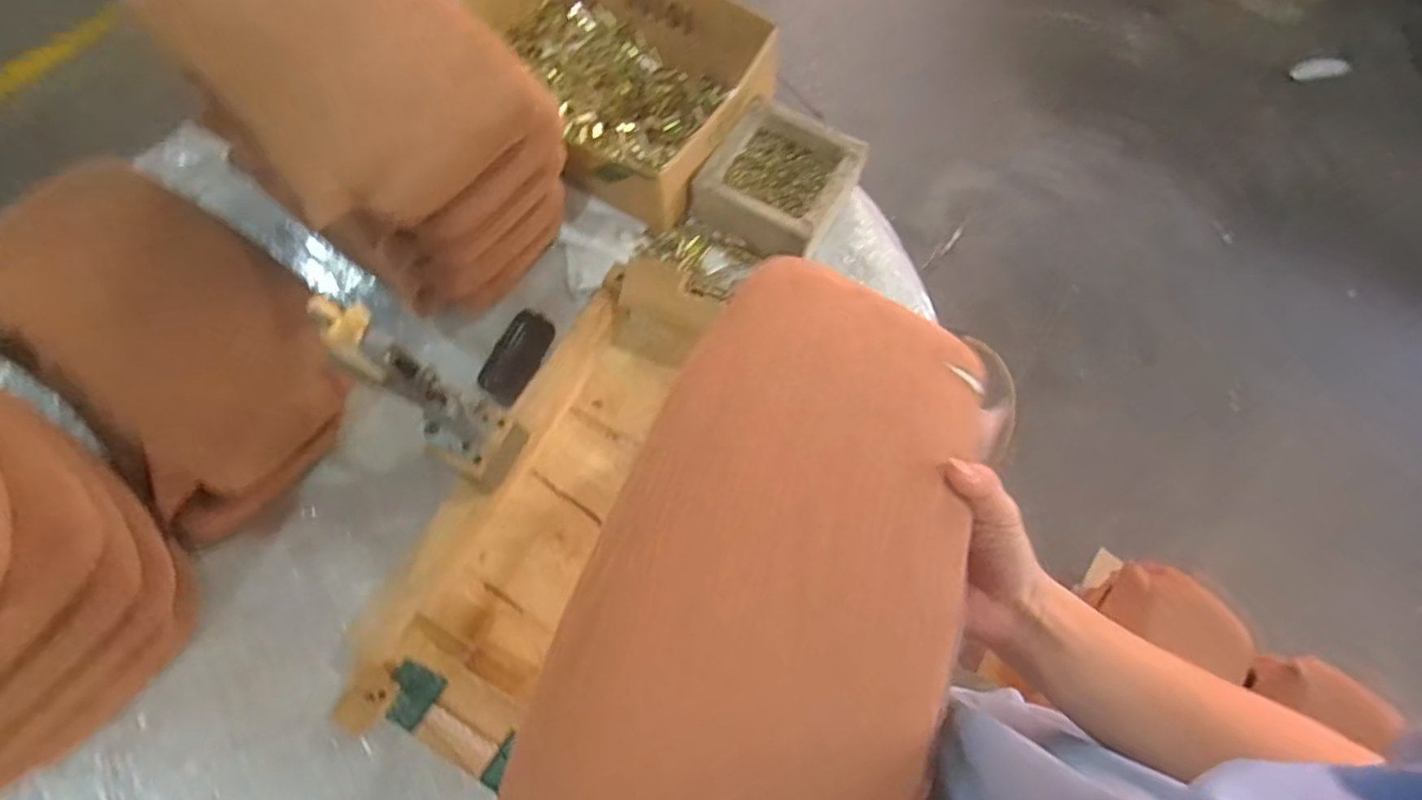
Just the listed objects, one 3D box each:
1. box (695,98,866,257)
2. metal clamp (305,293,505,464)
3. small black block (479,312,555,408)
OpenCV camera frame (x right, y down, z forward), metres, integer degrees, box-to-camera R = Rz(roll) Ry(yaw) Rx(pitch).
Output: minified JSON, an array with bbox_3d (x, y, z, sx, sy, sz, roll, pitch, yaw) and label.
[{"bbox_3d":[0.087,-0.276,0.833,0.167,0.064,0.175,28,70,9],"label":"box"},{"bbox_3d":[-0.239,-0.009,0.537,0.085,0.199,0.063,31,71,10],"label":"metal clamp"},{"bbox_3d":[-0.226,-0.050,0.762,0.050,0.018,0.109,30,89,10],"label":"small black block"}]

